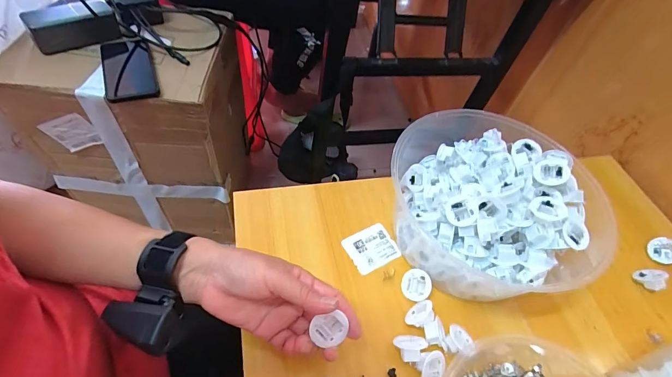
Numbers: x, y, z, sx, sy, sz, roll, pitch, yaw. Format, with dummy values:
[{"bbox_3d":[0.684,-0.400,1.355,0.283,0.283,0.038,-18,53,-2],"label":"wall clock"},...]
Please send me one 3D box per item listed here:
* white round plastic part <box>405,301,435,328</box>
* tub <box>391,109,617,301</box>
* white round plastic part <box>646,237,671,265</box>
[{"bbox_3d":[0.087,0.130,0.353,0.031,0.012,0.021,-25,60,-23],"label":"white round plastic part"},{"bbox_3d":[0.181,0.017,0.398,0.206,0.090,0.212,3,53,-5],"label":"tub"},{"bbox_3d":[0.427,0.081,0.447,0.036,0.011,0.035,-26,66,26],"label":"white round plastic part"}]

